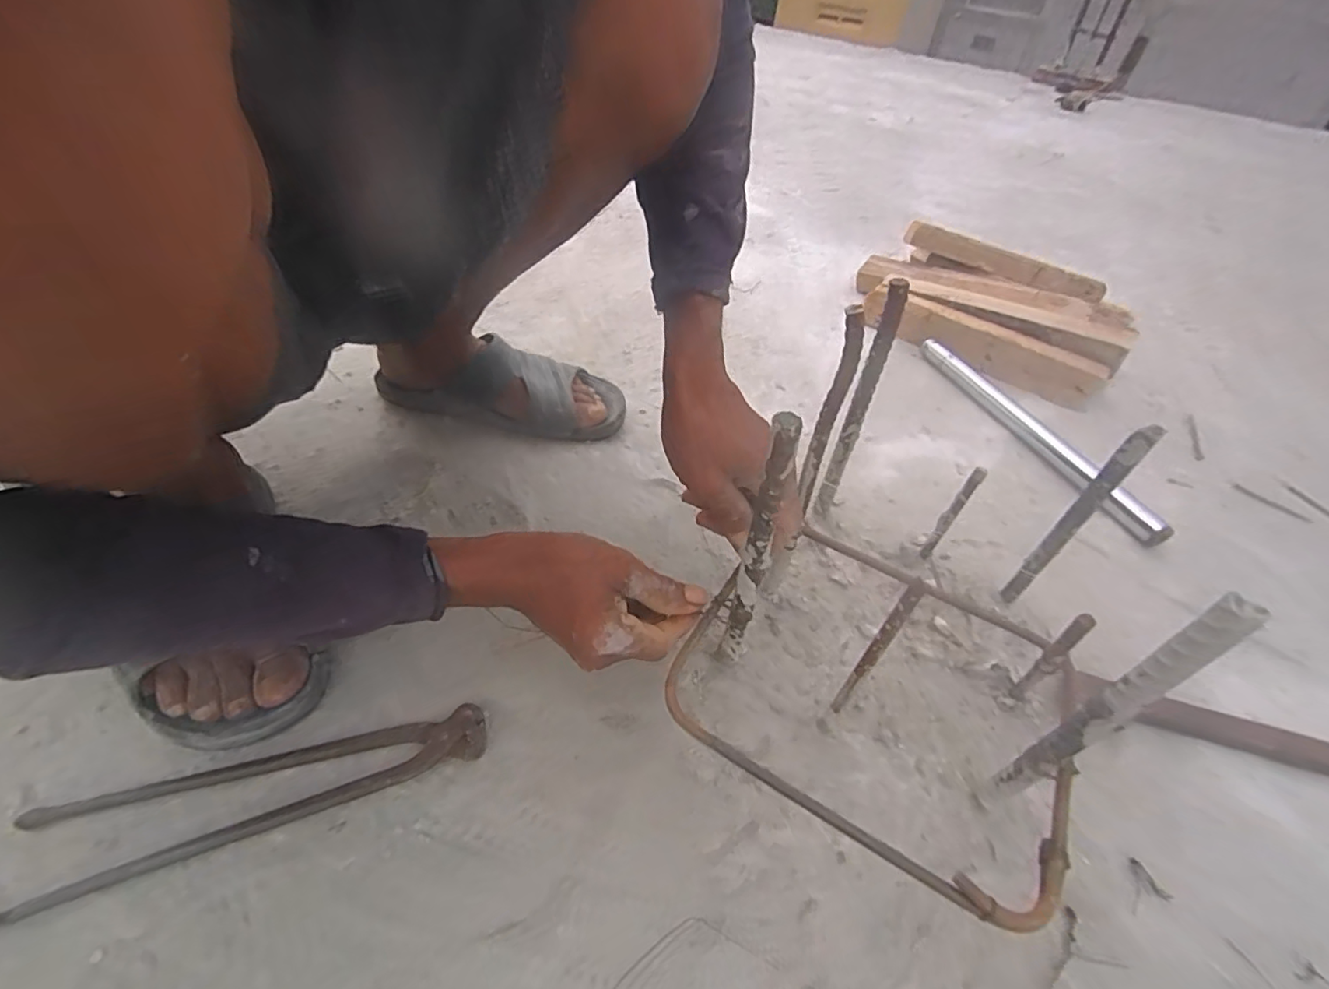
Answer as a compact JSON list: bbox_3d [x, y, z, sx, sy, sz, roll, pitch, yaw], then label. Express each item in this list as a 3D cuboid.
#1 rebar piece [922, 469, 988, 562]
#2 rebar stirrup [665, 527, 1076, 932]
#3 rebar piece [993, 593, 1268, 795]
[{"bbox_3d":[0.245,0.020,0.484,0.010,0.112,0.014,25,46,18],"label":"rebar piece"},{"bbox_3d":[0.134,0.110,0.351,0.223,0.025,0.198,26,46,19],"label":"rebar stirrup"},{"bbox_3d":[0.218,0.114,0.286,0.013,0.194,0.014,-23,52,-27],"label":"rebar piece"}]

